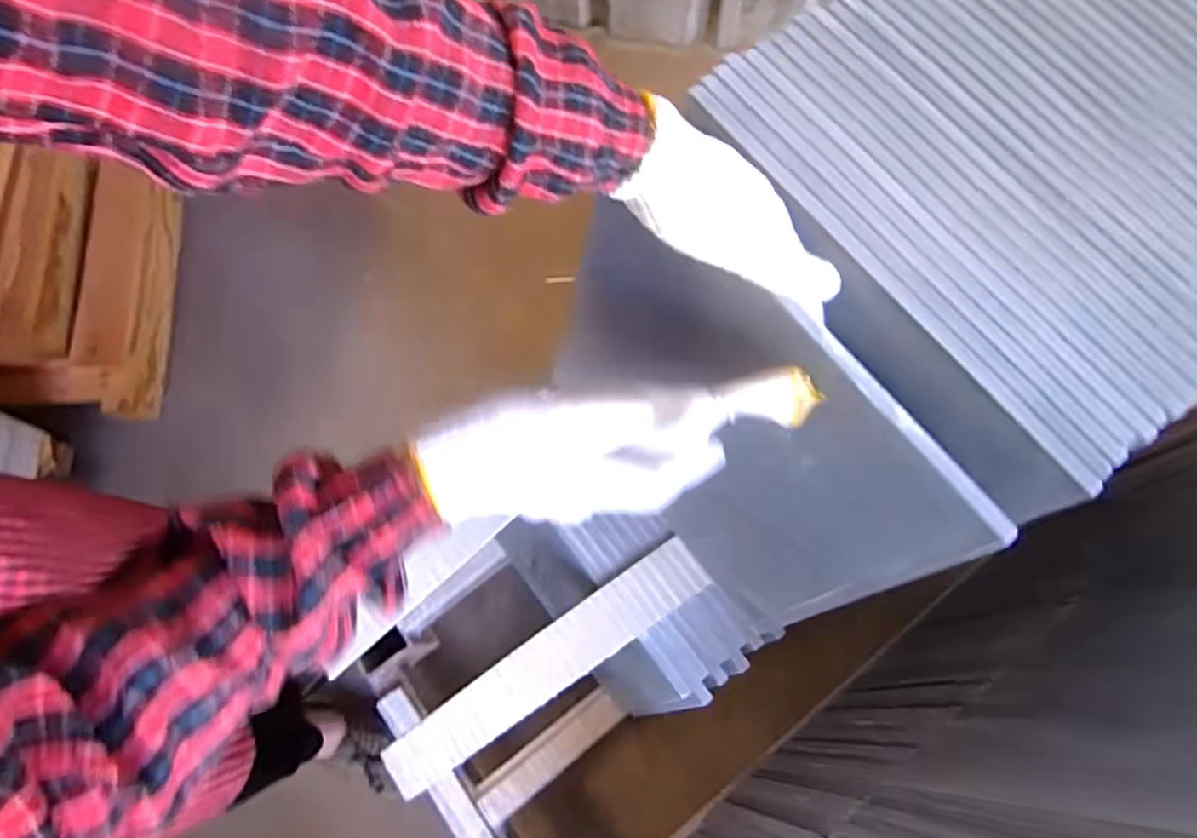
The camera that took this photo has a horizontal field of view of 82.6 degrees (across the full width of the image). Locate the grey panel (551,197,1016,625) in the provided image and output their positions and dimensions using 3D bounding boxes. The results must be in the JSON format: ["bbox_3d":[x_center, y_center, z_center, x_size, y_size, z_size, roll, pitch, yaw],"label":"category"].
[{"bbox_3d":[0.078,0.002,0.503,0.015,0.310,0.314,-30,74,-21],"label":"grey panel"}]

